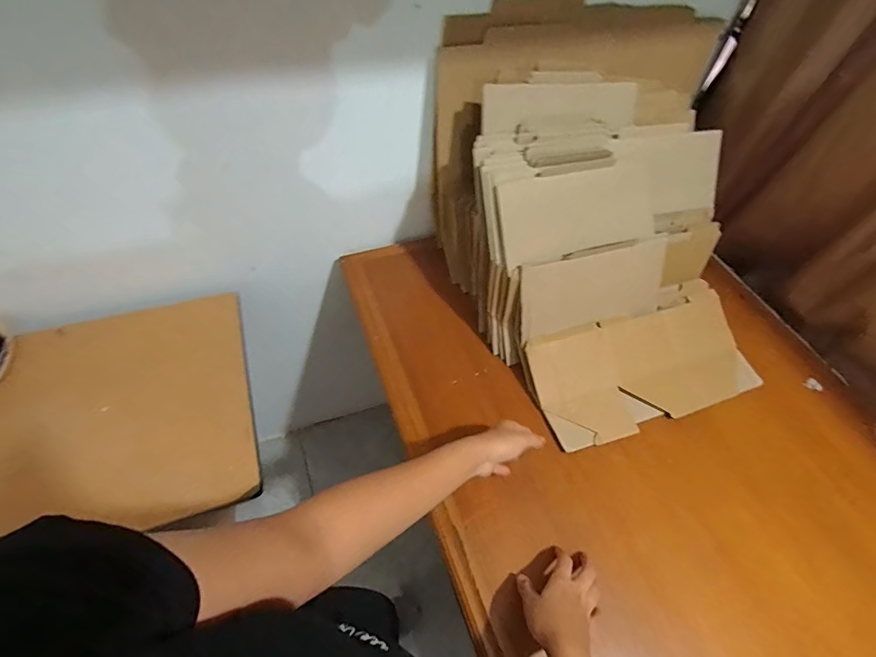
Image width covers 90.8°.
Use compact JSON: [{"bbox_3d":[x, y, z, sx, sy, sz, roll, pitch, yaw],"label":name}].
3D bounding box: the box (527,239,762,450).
[{"bbox_3d":[0.335,0.010,0.687,0.372,0.166,0.229,-14,57,-13],"label":"box"}]

